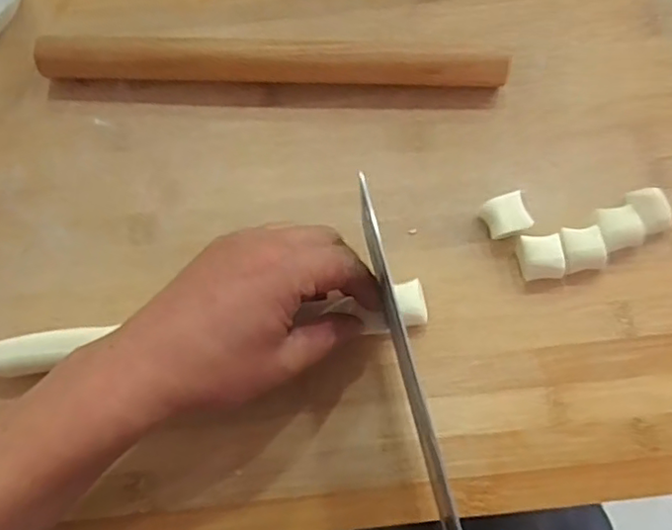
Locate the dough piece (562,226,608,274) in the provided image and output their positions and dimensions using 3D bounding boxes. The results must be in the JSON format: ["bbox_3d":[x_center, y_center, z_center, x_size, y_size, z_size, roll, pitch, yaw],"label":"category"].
[{"bbox_3d":[0.144,-0.008,0.356,0.023,0.017,0.024,-4,73,1],"label":"dough piece"}]

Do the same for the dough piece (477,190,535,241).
[{"bbox_3d":[0.101,-0.027,0.363,0.025,0.018,0.023,-19,73,-4],"label":"dough piece"}]

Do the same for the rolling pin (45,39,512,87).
[{"bbox_3d":[-0.042,-0.129,0.393,0.293,0.029,0.022,3,73,3],"label":"rolling pin"}]

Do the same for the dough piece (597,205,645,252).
[{"bbox_3d":[0.166,-0.021,0.358,0.022,0.018,0.023,-1,73,2],"label":"dough piece"}]

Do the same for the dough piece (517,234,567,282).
[{"bbox_3d":[0.120,-0.004,0.357,0.023,0.014,0.024,-6,73,0],"label":"dough piece"}]

